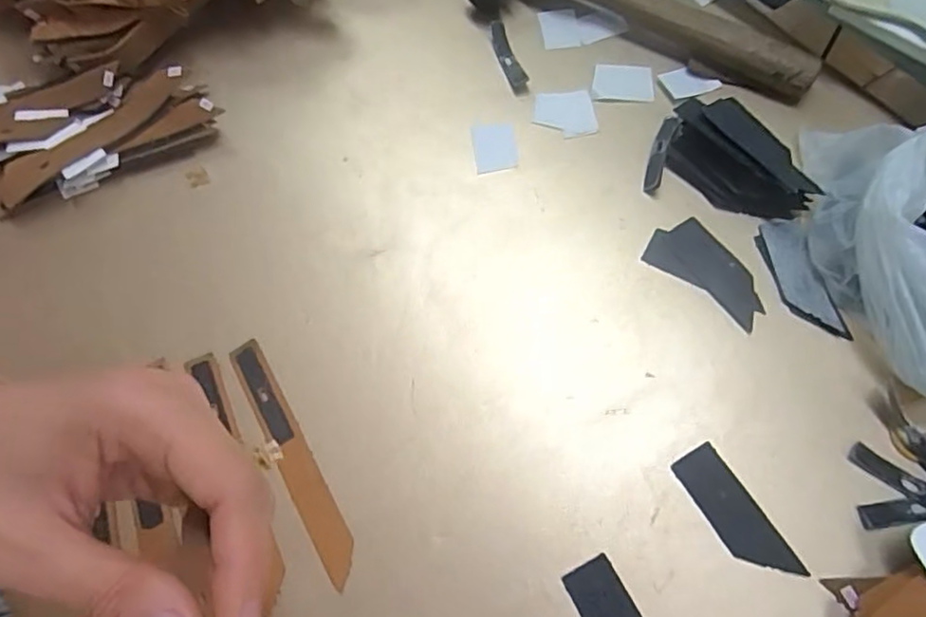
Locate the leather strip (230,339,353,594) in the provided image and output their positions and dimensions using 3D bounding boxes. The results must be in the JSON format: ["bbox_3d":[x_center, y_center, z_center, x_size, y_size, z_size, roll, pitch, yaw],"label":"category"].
[{"bbox_3d":[-0.082,0.070,0.289,0.016,0.004,0.124,-30,68,-9],"label":"leather strip"}]

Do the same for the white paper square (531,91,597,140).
[{"bbox_3d":[0.061,-0.117,0.361,0.036,0.004,0.032,0,67,3],"label":"white paper square"}]

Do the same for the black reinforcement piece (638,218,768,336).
[{"bbox_3d":[0.130,-0.022,0.316,0.065,0.004,0.035,38,74,17],"label":"black reinforcement piece"}]

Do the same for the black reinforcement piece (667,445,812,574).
[{"bbox_3d":[0.123,0.093,0.271,0.023,0.004,0.063,-30,68,-9],"label":"black reinforcement piece"}]

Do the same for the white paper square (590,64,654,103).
[{"bbox_3d":[0.098,-0.139,0.371,0.038,0.006,0.025,-1,67,3],"label":"white paper square"}]

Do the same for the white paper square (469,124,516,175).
[{"bbox_3d":[0.019,-0.095,0.356,0.025,0.004,0.032,-7,71,3],"label":"white paper square"}]

